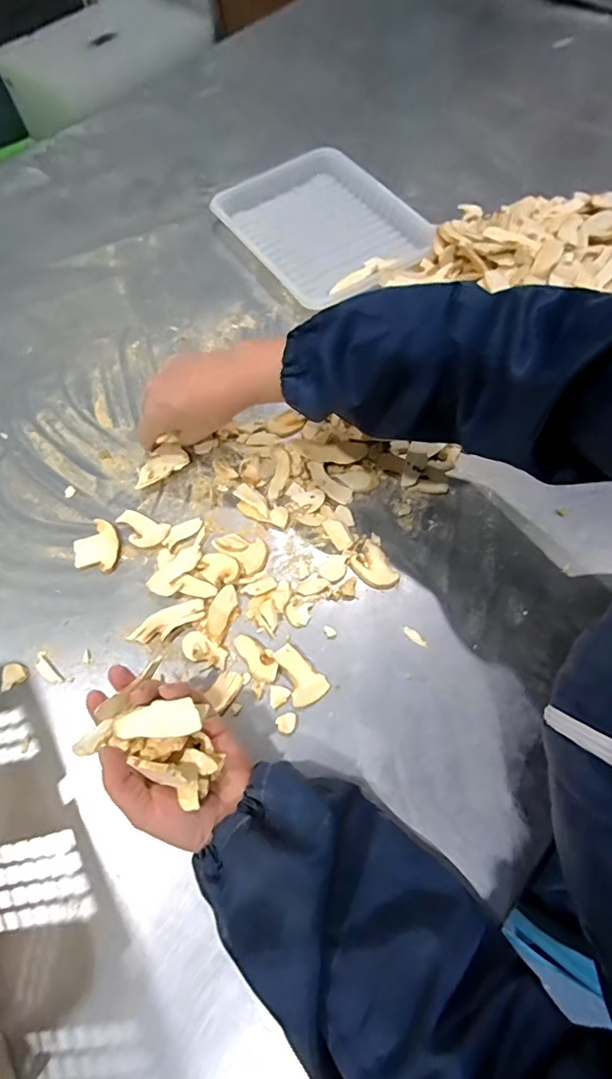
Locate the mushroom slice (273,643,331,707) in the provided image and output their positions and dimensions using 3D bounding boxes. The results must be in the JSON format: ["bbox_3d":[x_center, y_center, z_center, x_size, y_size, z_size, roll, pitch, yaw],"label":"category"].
[{"bbox_3d":[-0.006,0.110,0.402,0.031,0.008,0.049,-32,67,-13],"label":"mushroom slice"}]

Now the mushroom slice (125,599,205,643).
[{"bbox_3d":[-0.119,0.071,0.424,0.066,0.012,0.021,-22,65,-8],"label":"mushroom slice"}]

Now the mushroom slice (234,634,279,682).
[{"bbox_3d":[-0.040,0.097,0.411,0.022,0.004,0.046,-30,67,-12],"label":"mushroom slice"}]

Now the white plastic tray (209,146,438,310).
[{"bbox_3d":[0.019,-0.412,0.640,0.204,0.031,0.255,-32,67,-13],"label":"white plastic tray"}]

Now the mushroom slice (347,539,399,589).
[{"bbox_3d":[0.060,0.025,0.442,0.032,0.004,0.047,-31,67,-12],"label":"mushroom slice"}]

